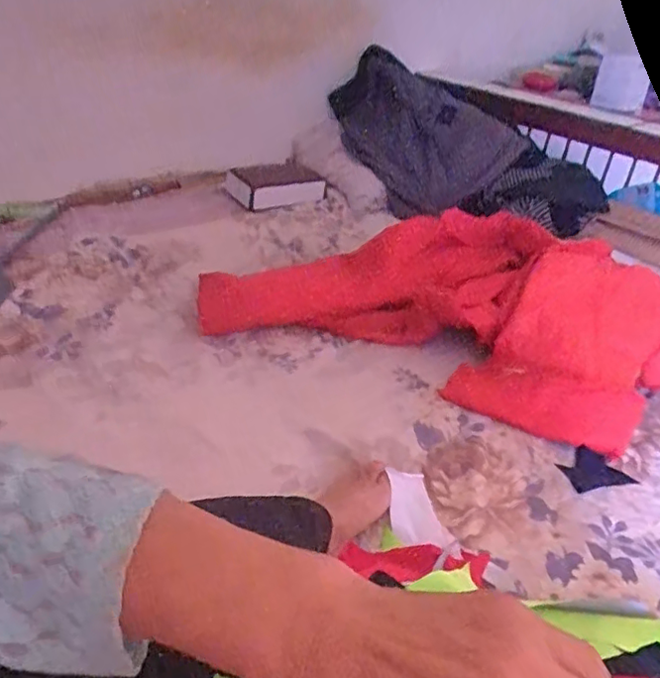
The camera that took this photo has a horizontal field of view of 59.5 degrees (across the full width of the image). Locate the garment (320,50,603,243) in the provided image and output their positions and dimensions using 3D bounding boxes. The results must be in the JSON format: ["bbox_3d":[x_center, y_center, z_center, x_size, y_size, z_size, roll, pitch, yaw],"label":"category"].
[{"bbox_3d":[0.331,-0.415,1.403,0.686,0.150,0.333,26,76,-3],"label":"garment"}]

